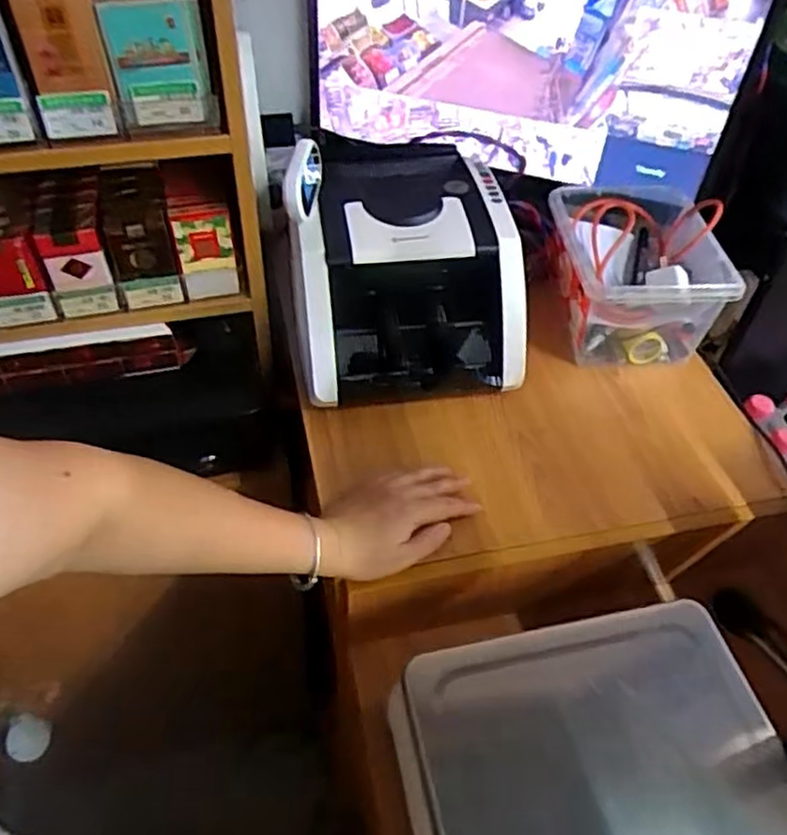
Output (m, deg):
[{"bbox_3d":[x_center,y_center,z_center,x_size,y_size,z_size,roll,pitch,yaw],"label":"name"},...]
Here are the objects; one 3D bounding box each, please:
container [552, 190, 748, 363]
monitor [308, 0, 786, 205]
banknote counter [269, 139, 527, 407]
[{"bbox_3d":[0.262,-0.160,0.799,0.162,0.115,0.207,-3,48,-6],"label":"container"},{"bbox_3d":[0.135,-0.410,0.794,0.502,0.262,0.065,11,48,7],"label":"monitor"},{"bbox_3d":[0.012,-0.164,0.765,0.233,0.158,0.254,-2,48,-5],"label":"banknote counter"}]

